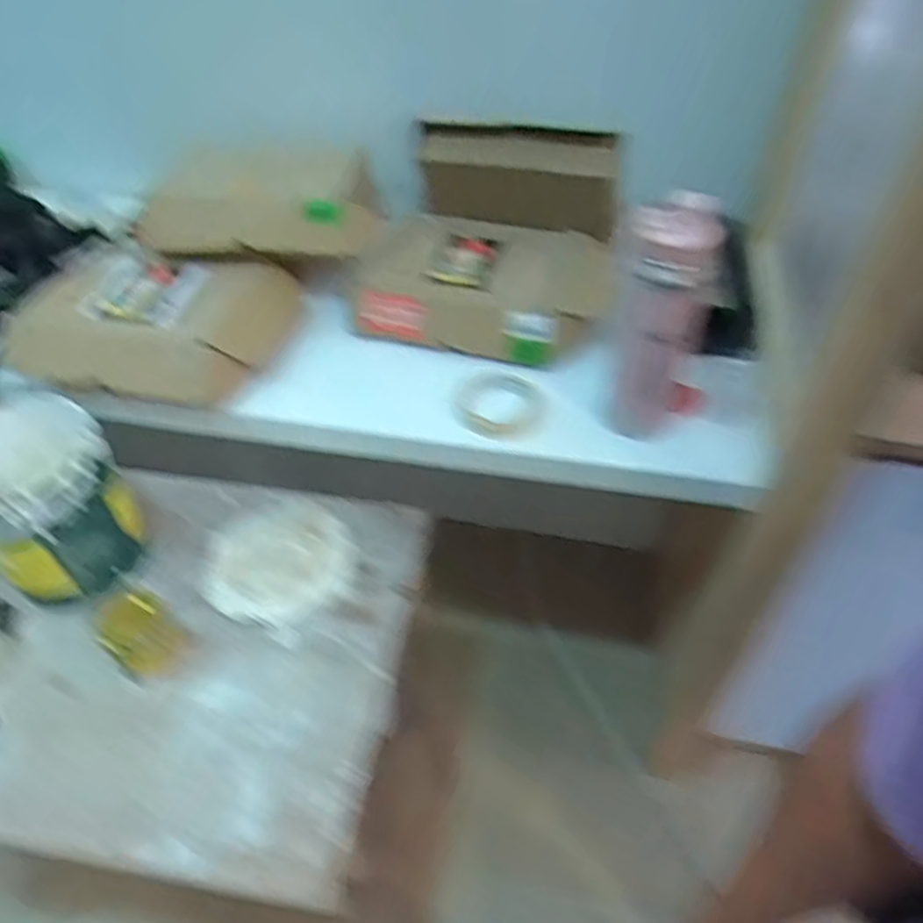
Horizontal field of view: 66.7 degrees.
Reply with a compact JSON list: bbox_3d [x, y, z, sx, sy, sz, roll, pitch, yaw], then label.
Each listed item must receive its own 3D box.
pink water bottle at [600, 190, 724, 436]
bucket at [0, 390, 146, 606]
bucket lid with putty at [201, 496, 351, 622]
[{"bbox_3d":[0.210,-0.146,0.758,0.099,0.277,0.088,15,48,14],"label":"pink water bottle"},{"bbox_3d":[-0.510,0.047,0.845,0.186,0.183,0.214,-32,54,-27],"label":"bucket"},{"bbox_3d":[-0.233,0.126,0.897,0.186,0.014,0.171,0,46,0],"label":"bucket lid with putty"}]

